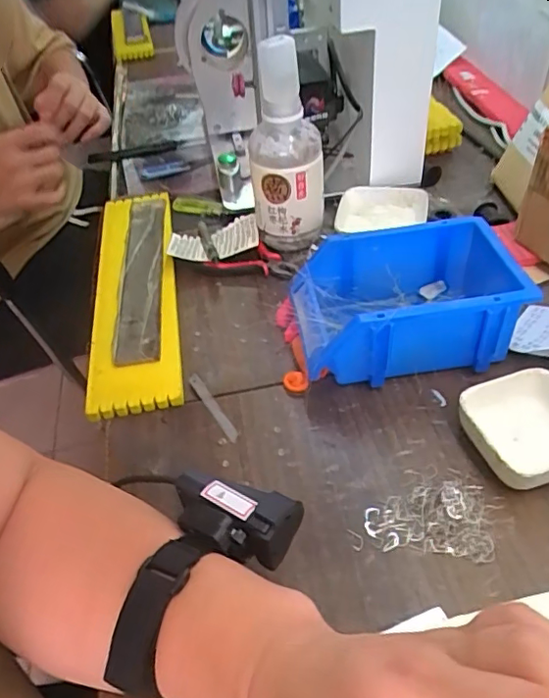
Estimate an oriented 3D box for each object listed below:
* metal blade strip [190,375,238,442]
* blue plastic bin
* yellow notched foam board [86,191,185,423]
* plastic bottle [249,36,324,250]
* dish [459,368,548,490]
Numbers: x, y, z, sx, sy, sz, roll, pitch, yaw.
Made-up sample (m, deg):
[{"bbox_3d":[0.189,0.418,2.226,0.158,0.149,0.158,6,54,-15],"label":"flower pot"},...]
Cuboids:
[{"bbox_3d":[-0.052,0.047,0.459,0.009,0.004,0.079,-26,48,-19],"label":"metal blade strip"},{"bbox_3d":[0.117,-0.041,0.483,0.197,0.083,0.128,-7,44,-2],"label":"blue plastic bin"},{"bbox_3d":[-0.148,-0.066,0.582,0.081,0.028,0.340,-10,44,-4],"label":"yellow notched foam board"},{"bbox_3d":[0.012,-0.208,0.575,0.076,0.200,0.081,-3,44,3],"label":"plastic bottle"},{"bbox_3d":[0.188,0.060,0.408,0.086,0.032,0.085,-14,45,-9],"label":"dish"}]

